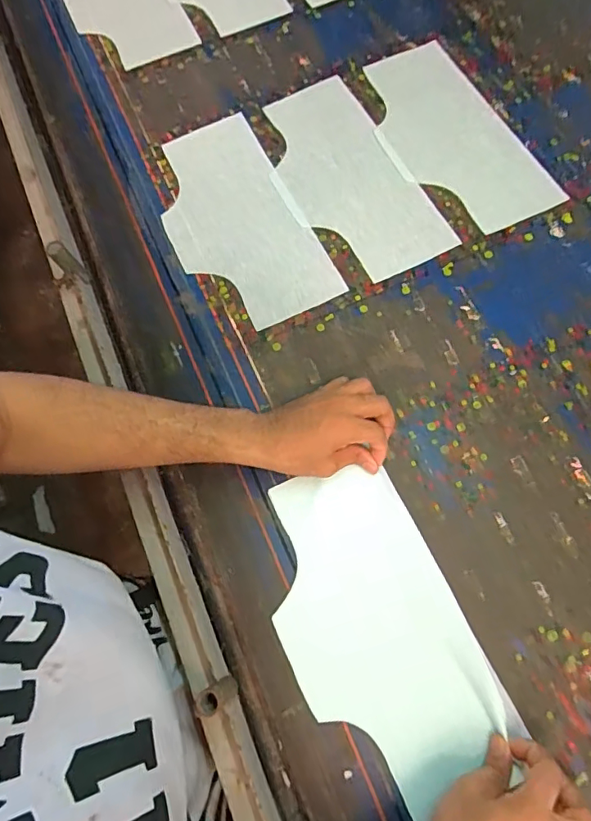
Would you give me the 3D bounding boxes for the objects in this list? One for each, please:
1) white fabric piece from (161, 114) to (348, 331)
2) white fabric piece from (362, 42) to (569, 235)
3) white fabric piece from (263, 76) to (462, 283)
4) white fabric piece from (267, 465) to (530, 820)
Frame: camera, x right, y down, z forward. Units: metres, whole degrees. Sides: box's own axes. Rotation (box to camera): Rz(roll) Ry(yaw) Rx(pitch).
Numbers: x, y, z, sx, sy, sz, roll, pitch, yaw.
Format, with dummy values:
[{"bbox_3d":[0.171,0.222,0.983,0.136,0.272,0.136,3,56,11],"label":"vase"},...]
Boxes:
[{"bbox_3d":[-0.082,-0.250,0.633,0.165,0.008,0.321,-26,72,-3],"label":"white fabric piece"},{"bbox_3d":[0.202,-0.383,0.667,0.162,0.007,0.332,-23,72,-2],"label":"white fabric piece"},{"bbox_3d":[0.059,-0.314,0.648,0.157,0.009,0.328,-25,68,-3],"label":"white fabric piece"},{"bbox_3d":[0.070,0.199,0.468,0.163,0.015,0.288,-26,68,-2],"label":"white fabric piece"}]

